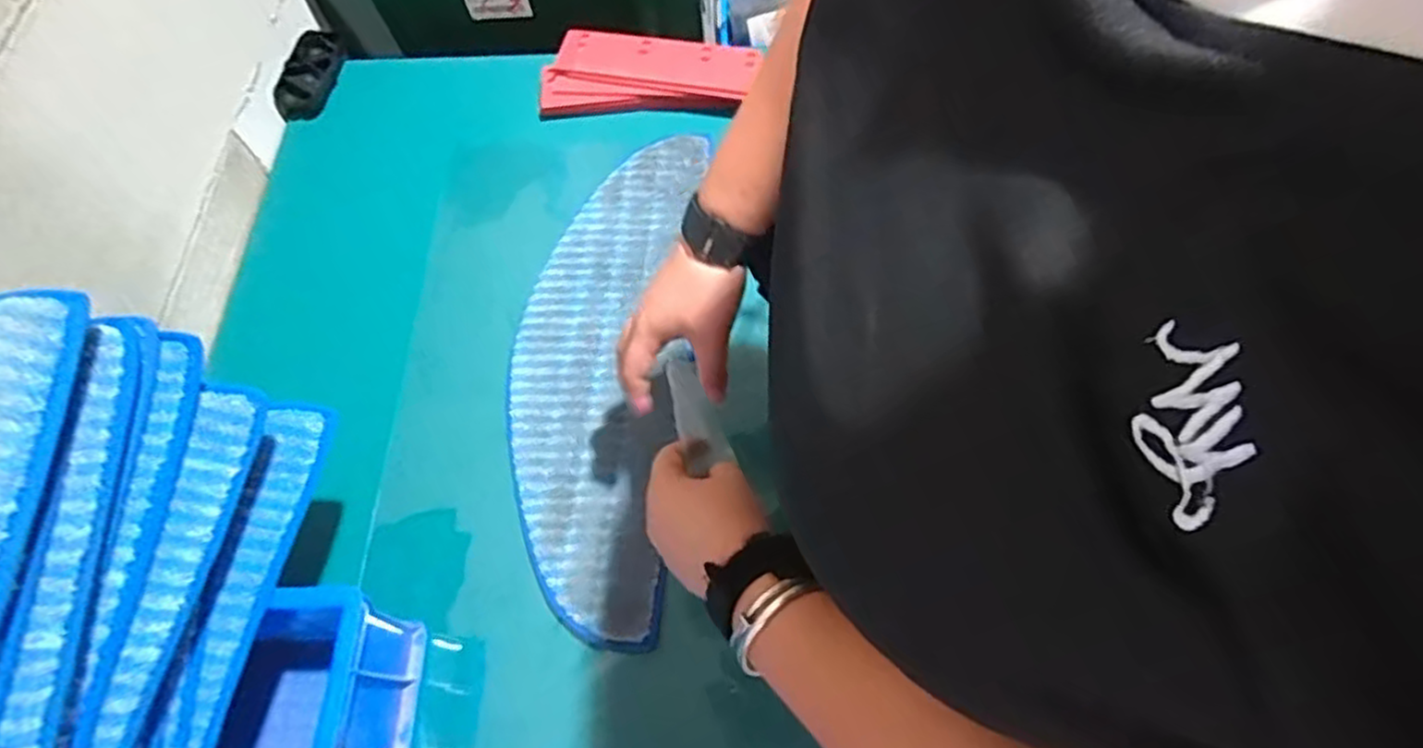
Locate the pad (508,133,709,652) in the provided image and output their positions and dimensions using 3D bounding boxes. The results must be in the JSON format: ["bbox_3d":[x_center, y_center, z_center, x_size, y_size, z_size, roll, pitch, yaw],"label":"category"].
[{"bbox_3d":[-0.100,-0.018,0.668,0.147,0.012,0.489,3,64,4],"label":"pad"}]

